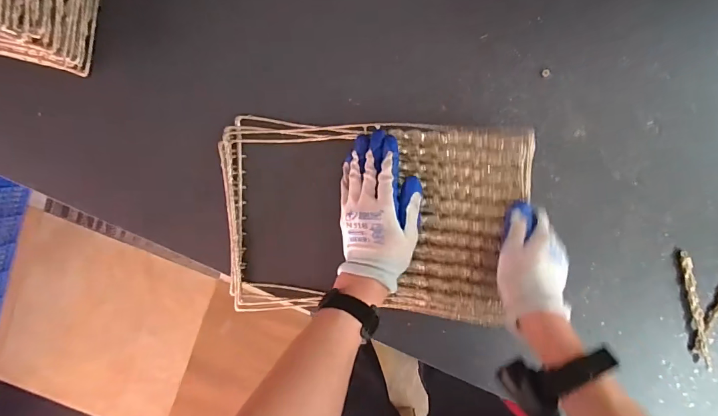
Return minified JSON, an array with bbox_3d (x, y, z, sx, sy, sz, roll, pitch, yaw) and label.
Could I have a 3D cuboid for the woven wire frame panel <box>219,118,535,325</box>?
[{"bbox_3d":[0.012,0.020,0.502,0.362,0.047,0.244,3,97,7],"label":"woven wire frame panel"}]

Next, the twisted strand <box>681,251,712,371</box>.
[{"bbox_3d":[0.441,0.134,0.527,0.012,0.008,0.163,-16,95,5],"label":"twisted strand"}]

